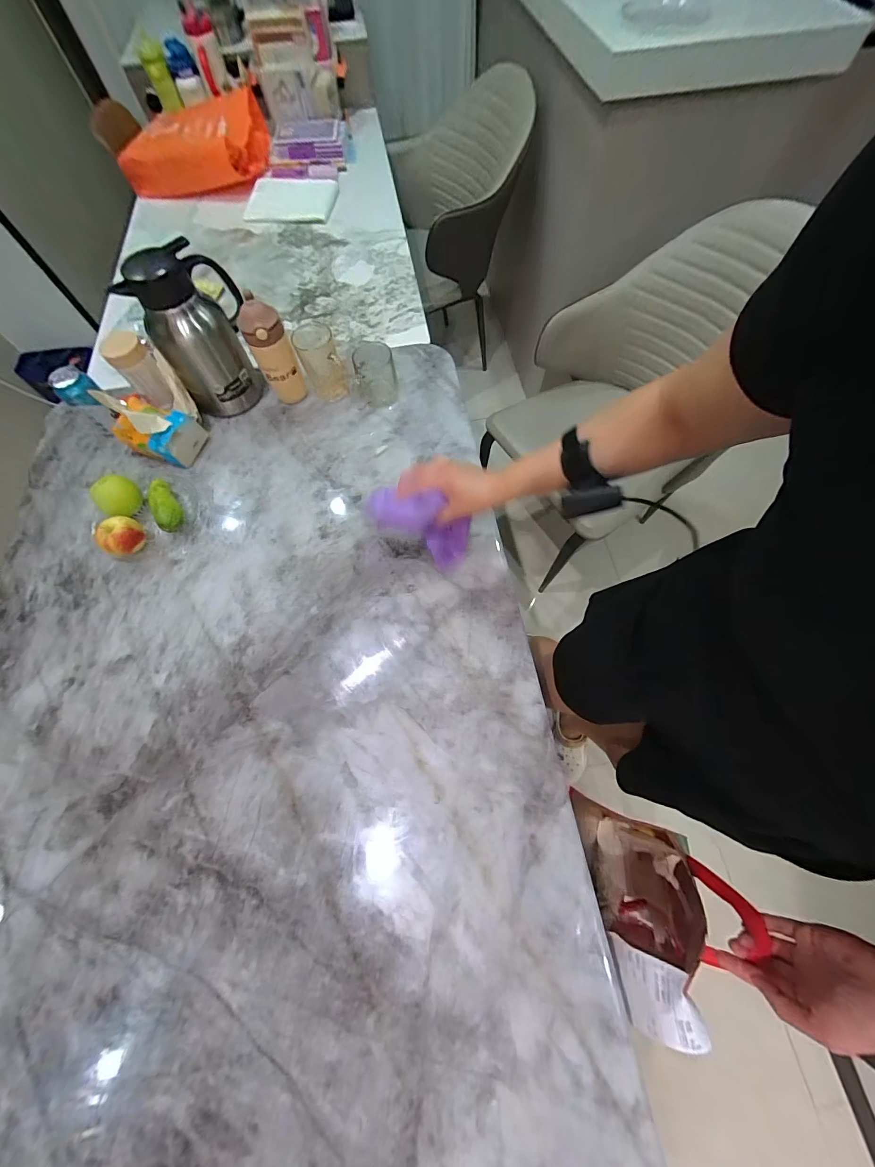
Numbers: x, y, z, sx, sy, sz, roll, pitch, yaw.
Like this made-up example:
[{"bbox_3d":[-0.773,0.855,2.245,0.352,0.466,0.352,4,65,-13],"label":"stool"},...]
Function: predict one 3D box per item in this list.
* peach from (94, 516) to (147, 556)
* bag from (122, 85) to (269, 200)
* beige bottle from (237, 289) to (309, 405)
[{"bbox_3d":[-0.539,-0.078,0.644,0.061,0.054,0.065,-1,67,2],"label":"peach"},{"bbox_3d":[-0.732,-1.341,1.154,0.396,0.119,0.320,1,70,2],"label":"bag"},{"bbox_3d":[-0.312,-0.436,0.721,0.072,0.188,0.069,-26,69,-8],"label":"beige bottle"}]

